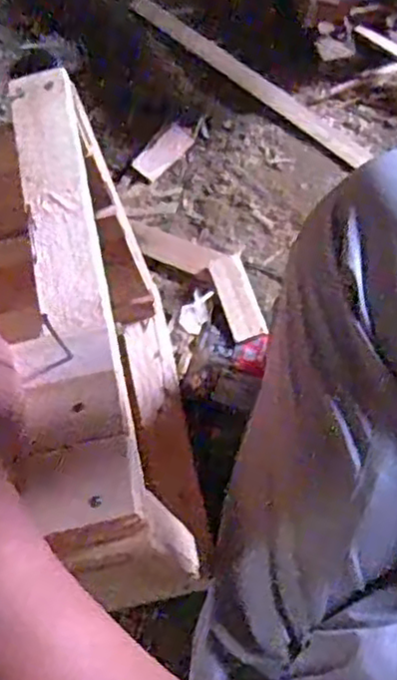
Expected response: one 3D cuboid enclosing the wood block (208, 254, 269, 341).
[{"bbox_3d":[0.040,-0.046,0.750,0.037,0.013,0.101,-18,64,-3],"label":"wood block"}]

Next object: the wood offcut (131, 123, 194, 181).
[{"bbox_3d":[-0.040,-0.224,0.849,0.037,0.010,0.077,43,80,4],"label":"wood offcut"}]

